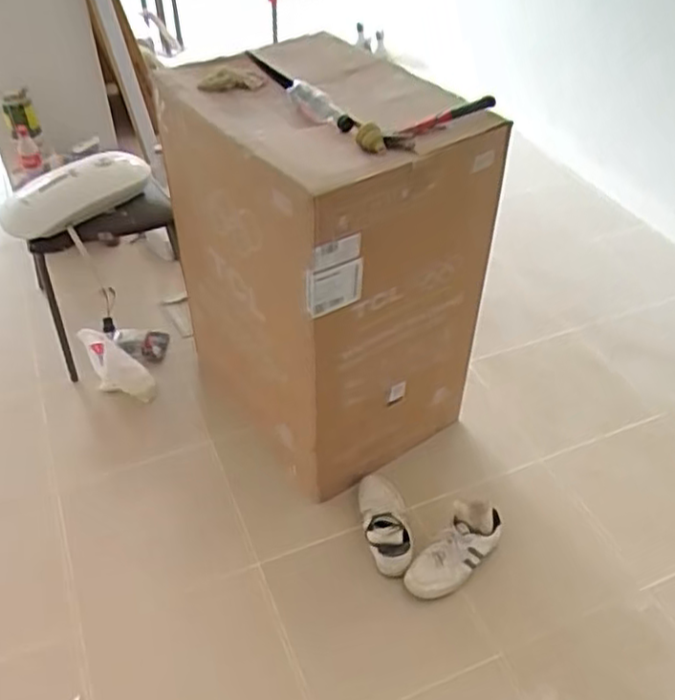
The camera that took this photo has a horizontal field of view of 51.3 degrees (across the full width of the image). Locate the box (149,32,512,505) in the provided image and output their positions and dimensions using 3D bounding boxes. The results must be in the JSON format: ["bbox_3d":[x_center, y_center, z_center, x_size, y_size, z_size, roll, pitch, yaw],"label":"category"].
[{"bbox_3d":[-0.037,-0.211,1.777,0.549,0.902,0.648,-30,50,-26],"label":"box"}]

